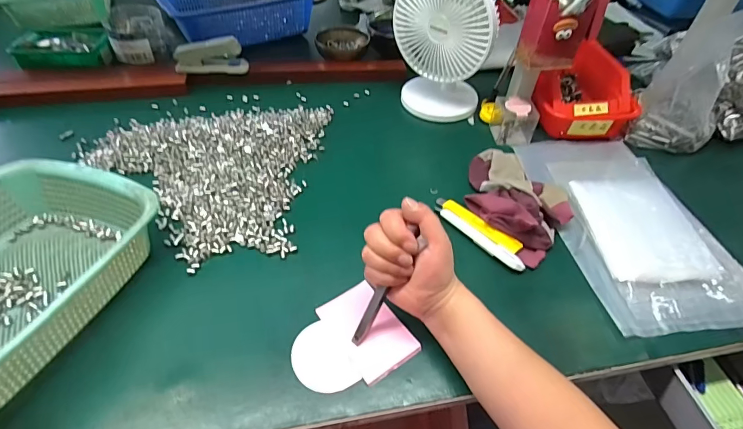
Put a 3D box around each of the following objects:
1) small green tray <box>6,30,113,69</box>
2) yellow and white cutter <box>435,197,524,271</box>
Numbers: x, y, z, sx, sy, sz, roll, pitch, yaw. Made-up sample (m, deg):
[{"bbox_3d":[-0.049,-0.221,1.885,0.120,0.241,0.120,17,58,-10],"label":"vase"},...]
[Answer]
[{"bbox_3d":[-0.579,-0.308,0.781,0.165,0.039,0.086,-13,49,-16],"label":"small green tray"},{"bbox_3d":[0.137,0.020,0.533,0.037,0.011,0.140,-34,57,-31],"label":"yellow and white cutter"}]

